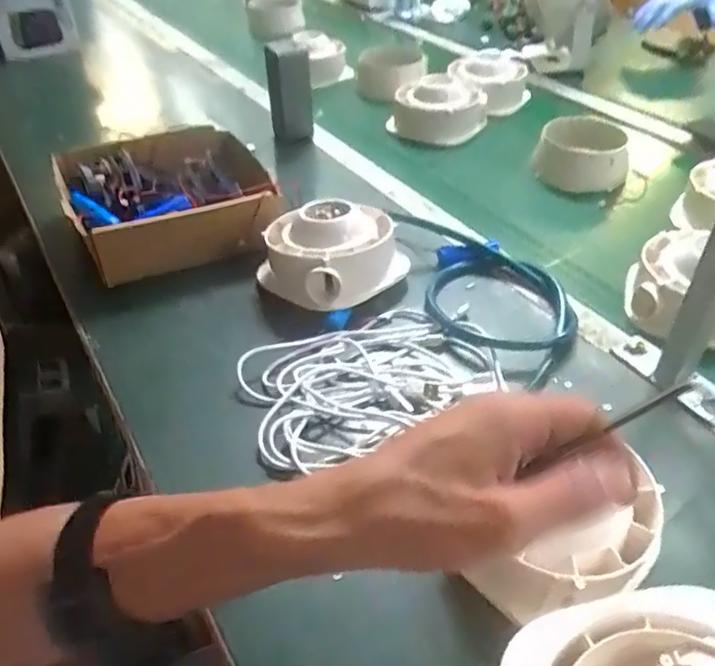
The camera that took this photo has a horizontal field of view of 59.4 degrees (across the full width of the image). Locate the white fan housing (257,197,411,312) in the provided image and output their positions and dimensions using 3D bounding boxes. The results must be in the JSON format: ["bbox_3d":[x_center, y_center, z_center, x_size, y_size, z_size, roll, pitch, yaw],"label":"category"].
[{"bbox_3d":[-0.025,-0.090,0.654,0.131,0.072,0.131,-2,40,1],"label":"white fan housing"}]

